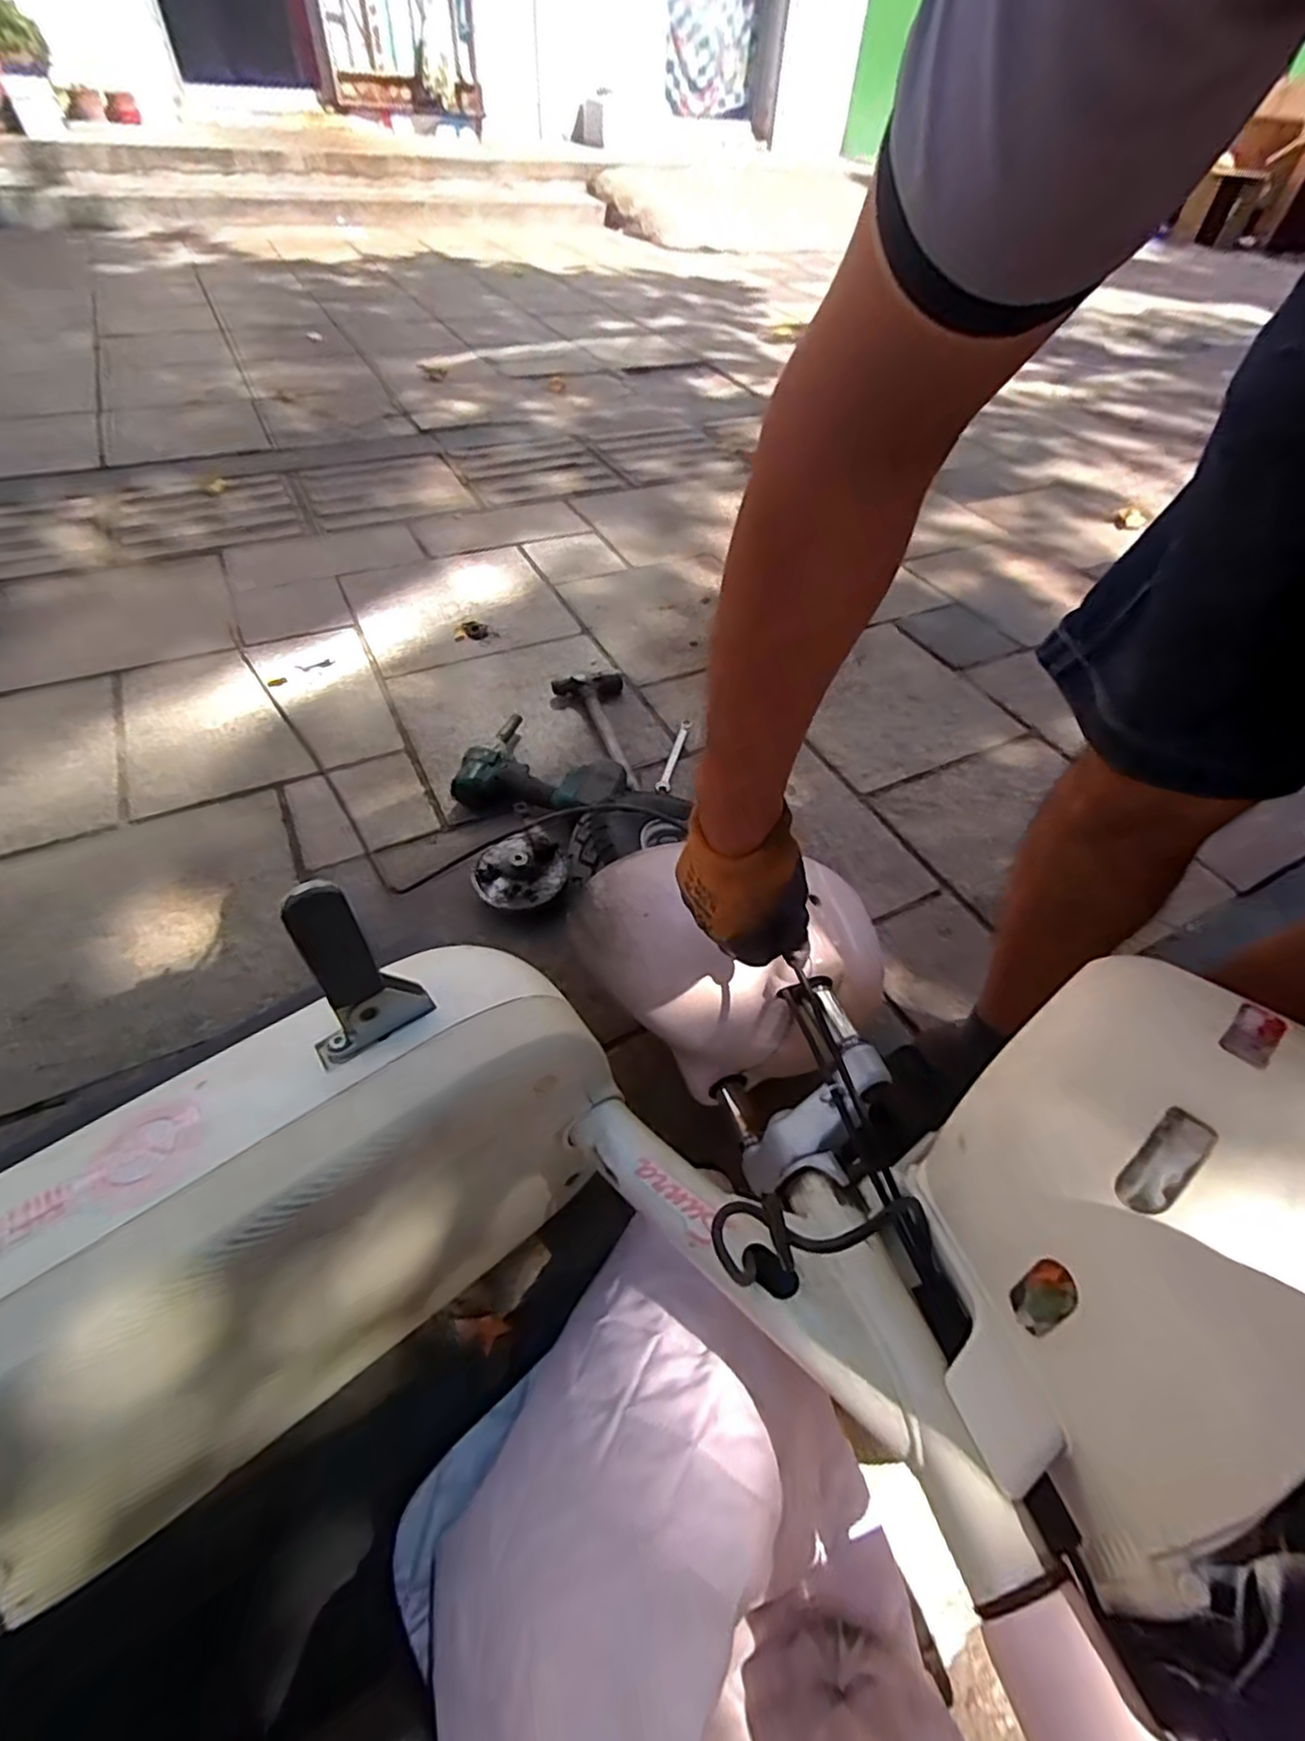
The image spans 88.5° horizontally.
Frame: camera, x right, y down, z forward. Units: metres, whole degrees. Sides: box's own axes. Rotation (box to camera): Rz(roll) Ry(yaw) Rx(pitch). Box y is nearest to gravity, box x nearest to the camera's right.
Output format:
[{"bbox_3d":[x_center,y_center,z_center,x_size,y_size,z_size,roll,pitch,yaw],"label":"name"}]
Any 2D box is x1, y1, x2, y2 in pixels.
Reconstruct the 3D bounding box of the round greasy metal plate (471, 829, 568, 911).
[{"bbox_3d":[-0.176,-0.001,0.889,0.117,0.024,0.106,-22,54,-21],"label":"round greasy metal plate"}]

